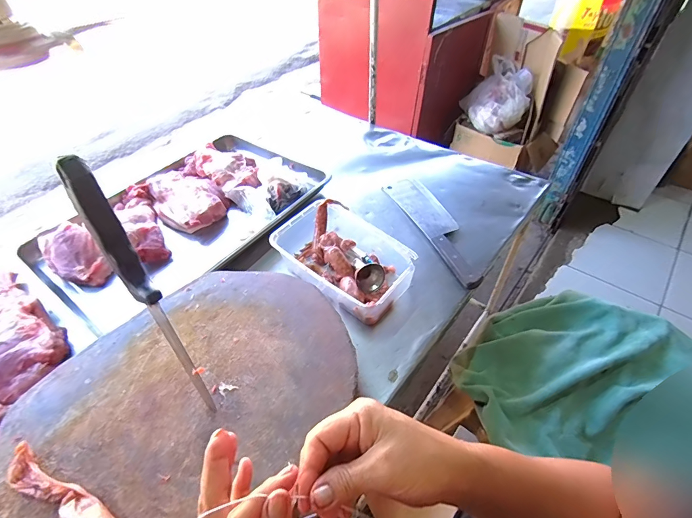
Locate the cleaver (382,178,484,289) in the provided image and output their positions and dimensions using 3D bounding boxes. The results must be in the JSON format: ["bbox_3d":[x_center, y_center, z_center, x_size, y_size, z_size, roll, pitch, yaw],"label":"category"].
[{"bbox_3d":[0.195,-0.078,0.788,0.090,0.024,0.353,-16,48,-14],"label":"cleaver"}]

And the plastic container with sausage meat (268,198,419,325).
[{"bbox_3d":[-0.008,0.003,0.685,0.255,0.078,0.158,33,55,28],"label":"plastic container with sausage meat"}]

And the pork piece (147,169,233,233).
[{"bbox_3d":[-0.374,-0.145,0.851,0.218,0.045,0.137,29,53,25],"label":"pork piece"}]

